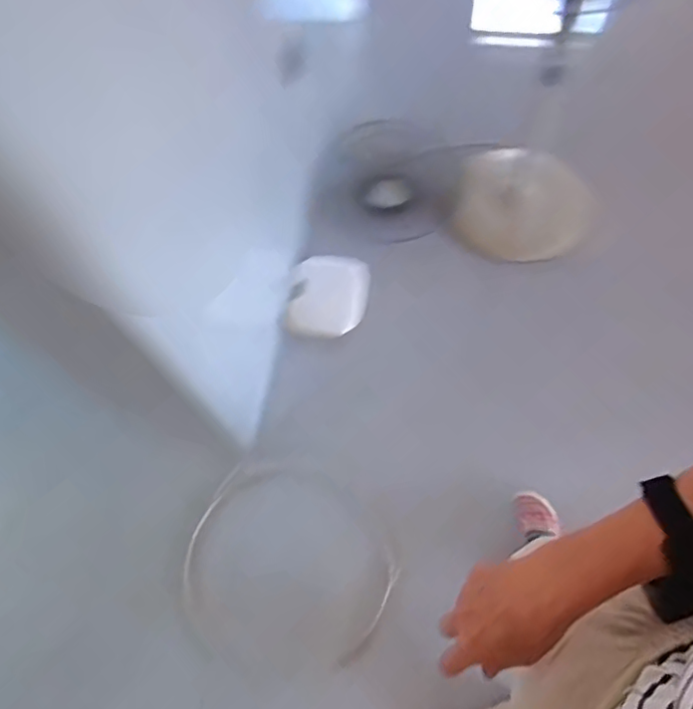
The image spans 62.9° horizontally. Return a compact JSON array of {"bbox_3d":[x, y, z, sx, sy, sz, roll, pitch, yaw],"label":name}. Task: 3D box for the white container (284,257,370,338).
[{"bbox_3d":[-0.059,-0.161,1.557,0.210,0.078,0.232,4,65,6],"label":"white container"}]

